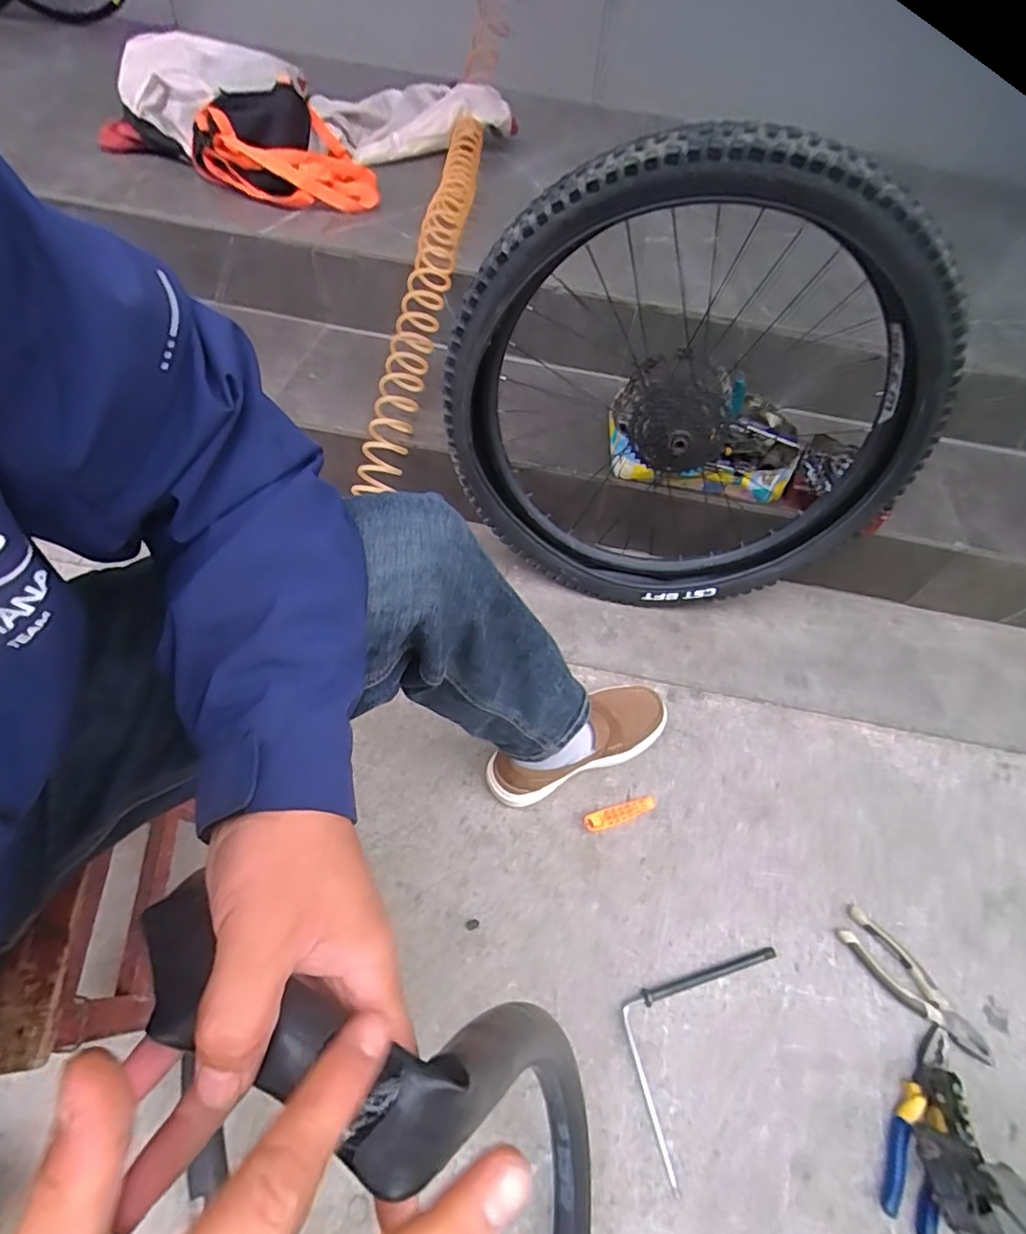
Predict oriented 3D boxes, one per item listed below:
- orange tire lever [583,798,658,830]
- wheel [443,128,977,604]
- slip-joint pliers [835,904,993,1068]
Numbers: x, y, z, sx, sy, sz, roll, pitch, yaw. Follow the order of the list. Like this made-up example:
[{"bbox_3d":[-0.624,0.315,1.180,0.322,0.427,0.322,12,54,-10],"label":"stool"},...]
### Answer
[{"bbox_3d":[0.147,0.270,0.783,0.107,0.019,0.023,-14,59,-13],"label":"orange tire lever"},{"bbox_3d":[0.219,-0.247,0.765,0.624,0.604,0.112,13,56,4],"label":"wheel"},{"bbox_3d":[0.483,0.441,0.690,0.056,0.010,0.183,-35,65,-24],"label":"slip-joint pliers"}]

